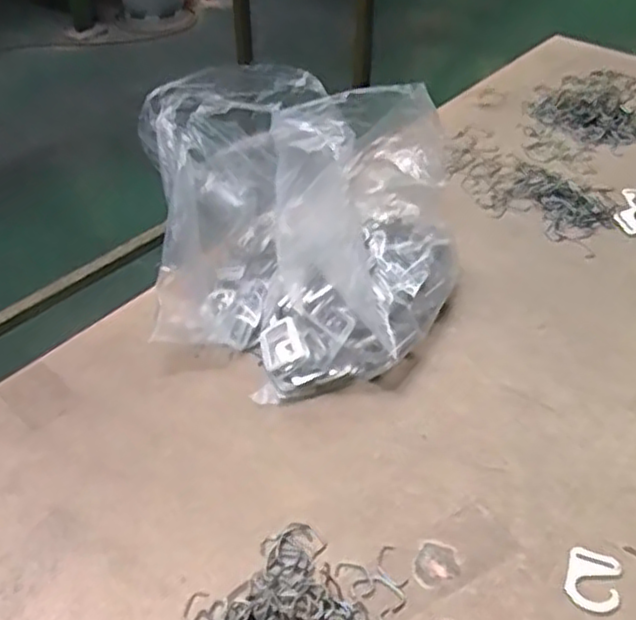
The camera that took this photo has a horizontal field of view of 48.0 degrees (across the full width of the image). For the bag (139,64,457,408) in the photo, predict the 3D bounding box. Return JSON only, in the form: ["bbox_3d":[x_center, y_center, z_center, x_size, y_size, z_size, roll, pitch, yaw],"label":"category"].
[{"bbox_3d":[-0.015,-0.084,0.662,0.264,0.167,0.273,-8,41,-10],"label":"bag"}]

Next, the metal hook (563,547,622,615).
[{"bbox_3d":[0.187,0.184,0.486,0.034,0.004,0.043,14,42,15],"label":"metal hook"}]

